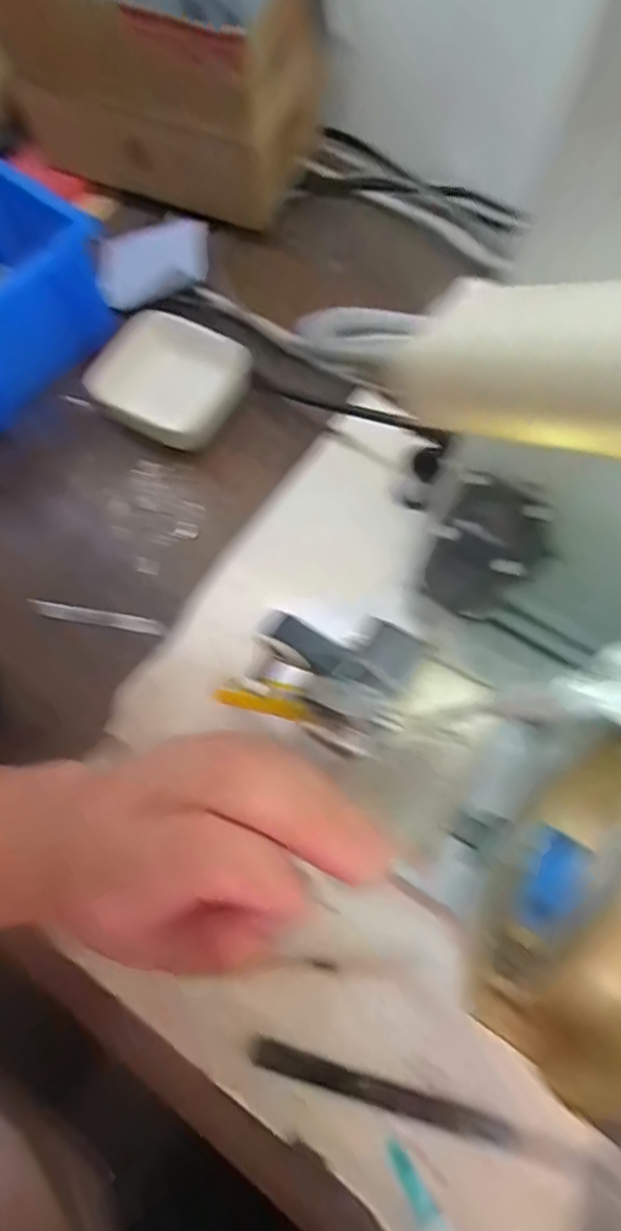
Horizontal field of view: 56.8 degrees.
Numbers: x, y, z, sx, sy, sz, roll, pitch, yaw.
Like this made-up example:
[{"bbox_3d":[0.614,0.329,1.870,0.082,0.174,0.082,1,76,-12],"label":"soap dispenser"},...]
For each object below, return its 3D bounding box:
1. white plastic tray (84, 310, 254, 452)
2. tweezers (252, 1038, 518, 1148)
[{"bbox_3d":[-0.096,-0.161,0.394,0.085,0.025,0.086,29,81,3],"label":"white plastic tray"},{"bbox_3d":[0.033,0.228,0.272,0.125,0.013,0.015,16,72,5],"label":"tweezers"}]

